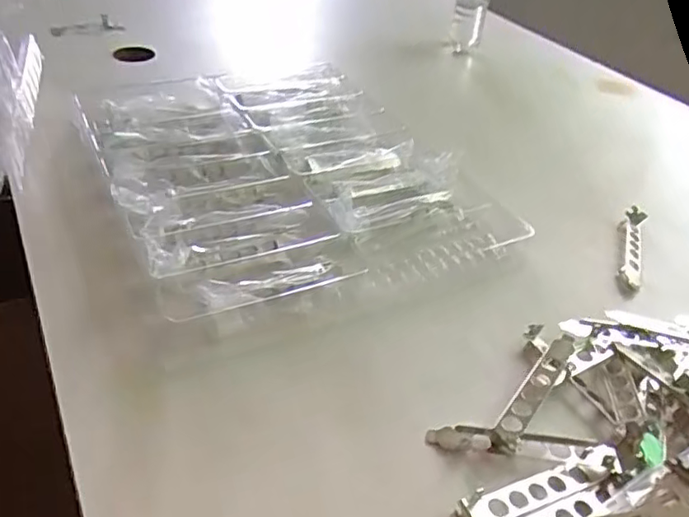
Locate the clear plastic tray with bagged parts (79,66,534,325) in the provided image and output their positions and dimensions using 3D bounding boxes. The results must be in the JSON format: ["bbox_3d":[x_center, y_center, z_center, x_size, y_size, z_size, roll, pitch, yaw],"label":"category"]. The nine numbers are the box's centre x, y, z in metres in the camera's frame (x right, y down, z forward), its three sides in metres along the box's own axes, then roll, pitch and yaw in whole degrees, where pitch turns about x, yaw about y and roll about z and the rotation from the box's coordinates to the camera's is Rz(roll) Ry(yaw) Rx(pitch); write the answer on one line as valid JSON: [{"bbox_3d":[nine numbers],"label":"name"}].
[{"bbox_3d":[-0.068,-0.097,0.631,0.342,0.048,0.417,-17,44,-26],"label":"clear plastic tray with bagged parts"}]

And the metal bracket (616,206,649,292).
[{"bbox_3d":[0.275,-0.011,0.577,0.025,0.022,0.111,18,40,15],"label":"metal bracket"}]

